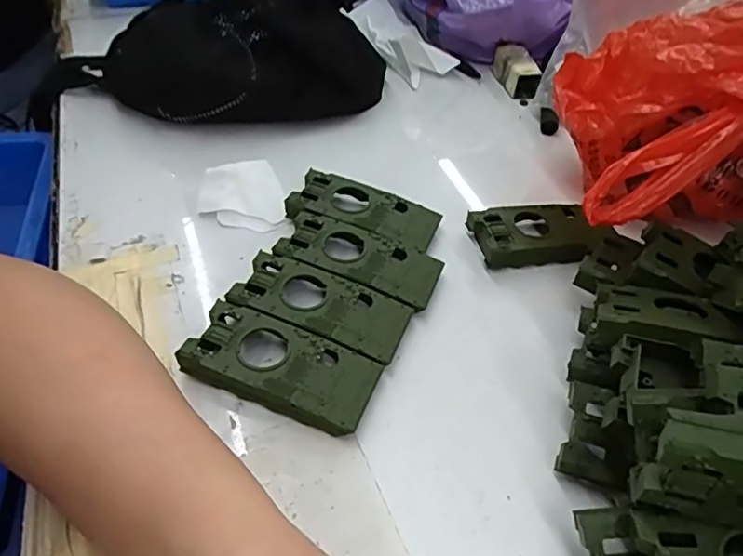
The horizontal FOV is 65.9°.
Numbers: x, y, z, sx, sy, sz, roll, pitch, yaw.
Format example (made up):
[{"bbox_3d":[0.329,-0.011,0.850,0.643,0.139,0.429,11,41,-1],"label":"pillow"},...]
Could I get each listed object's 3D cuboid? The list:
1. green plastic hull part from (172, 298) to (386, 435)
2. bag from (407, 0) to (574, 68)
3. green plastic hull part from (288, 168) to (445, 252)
[{"bbox_3d":[-0.050,0.050,0.318,0.102,0.020,0.046,18,49,13],"label":"green plastic hull part"},{"bbox_3d":[0.107,-0.297,0.600,0.122,0.087,0.172,-19,51,-19],"label":"bag"},{"bbox_3d":[-0.005,-0.047,0.410,0.103,0.018,0.049,14,48,9],"label":"green plastic hull part"}]

